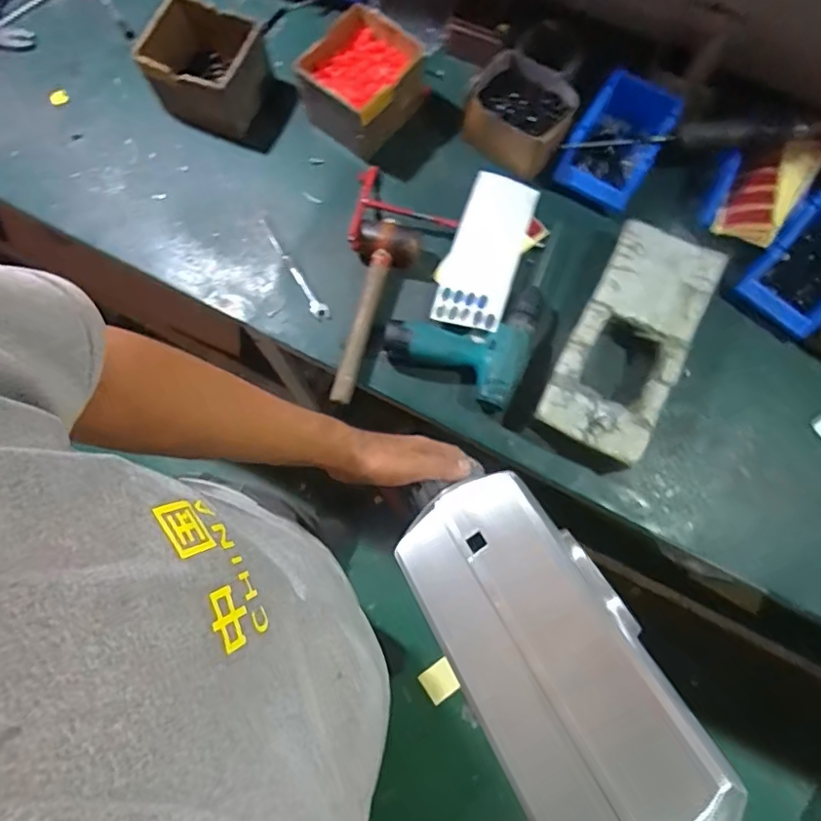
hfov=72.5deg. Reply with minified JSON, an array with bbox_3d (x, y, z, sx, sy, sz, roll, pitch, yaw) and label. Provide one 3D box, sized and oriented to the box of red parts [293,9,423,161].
[{"bbox_3d":[-0.076,-0.493,0.846,0.144,0.091,0.158,35,78,8],"label":"box of red parts"}]

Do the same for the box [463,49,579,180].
[{"bbox_3d":[0.163,-0.441,0.845,0.151,0.074,0.126,32,77,7],"label":"box"}]

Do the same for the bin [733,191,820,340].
[{"bbox_3d":[0.568,-0.208,0.804,0.125,0.081,0.186,41,79,9],"label":"bin"}]

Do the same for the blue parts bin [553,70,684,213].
[{"bbox_3d":[0.307,-0.402,0.844,0.127,0.081,0.189,33,78,7],"label":"blue parts bin"}]

